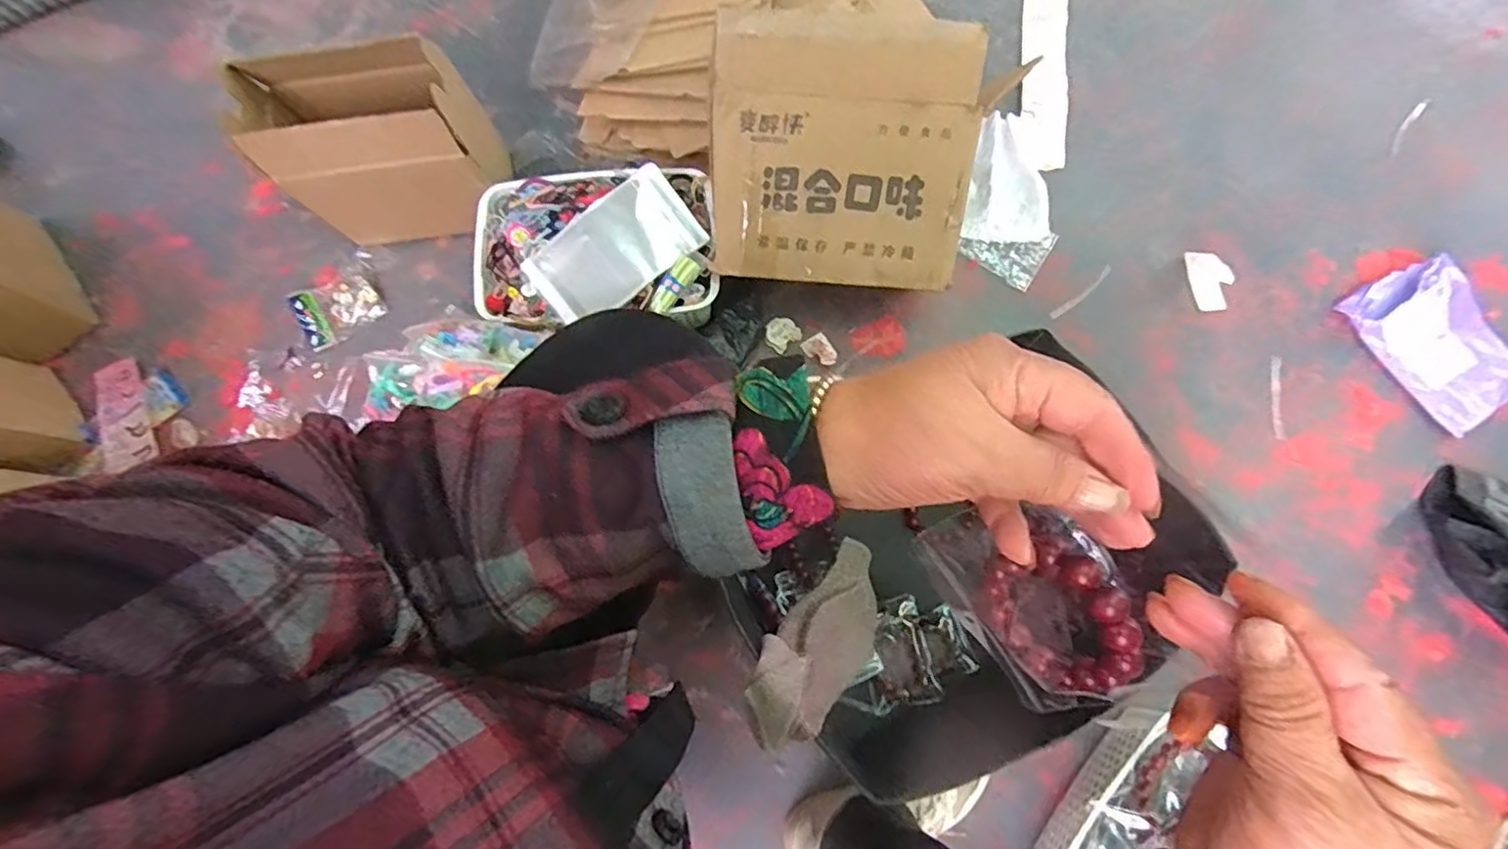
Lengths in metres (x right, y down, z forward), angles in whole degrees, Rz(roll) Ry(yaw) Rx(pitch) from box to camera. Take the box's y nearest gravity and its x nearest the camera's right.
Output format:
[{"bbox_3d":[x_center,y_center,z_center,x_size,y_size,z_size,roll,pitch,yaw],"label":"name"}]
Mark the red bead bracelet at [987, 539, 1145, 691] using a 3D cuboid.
[{"bbox_3d":[0.138,0.089,0.291,0.011,0.090,0.066,-28,66,-17],"label":"red bead bracelet"}]

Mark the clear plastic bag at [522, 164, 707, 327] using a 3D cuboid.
[{"bbox_3d":[-0.161,-0.204,0.746,0.194,0.030,0.106,-38,107,-1],"label":"clear plastic bag"}]

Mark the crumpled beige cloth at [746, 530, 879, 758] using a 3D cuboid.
[{"bbox_3d":[0.075,0.219,0.643,0.097,0.239,0.062,41,125,10],"label":"crumpled beige cloth"}]

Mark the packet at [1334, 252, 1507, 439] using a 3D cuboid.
[{"bbox_3d":[0.870,-0.105,0.800,0.141,0.030,0.203,-30,78,-5],"label":"packet"}]

